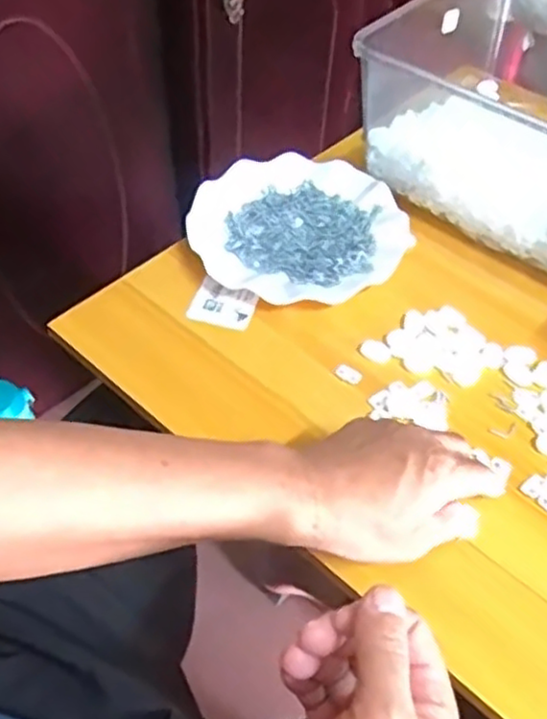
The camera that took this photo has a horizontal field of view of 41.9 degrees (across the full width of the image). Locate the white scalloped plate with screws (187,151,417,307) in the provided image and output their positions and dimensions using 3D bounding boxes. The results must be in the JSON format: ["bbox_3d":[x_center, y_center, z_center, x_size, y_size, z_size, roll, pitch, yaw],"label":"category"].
[{"bbox_3d":[0.023,-0.118,0.630,0.183,0.023,0.164,5,50,1],"label":"white scalloped plate with screws"}]

